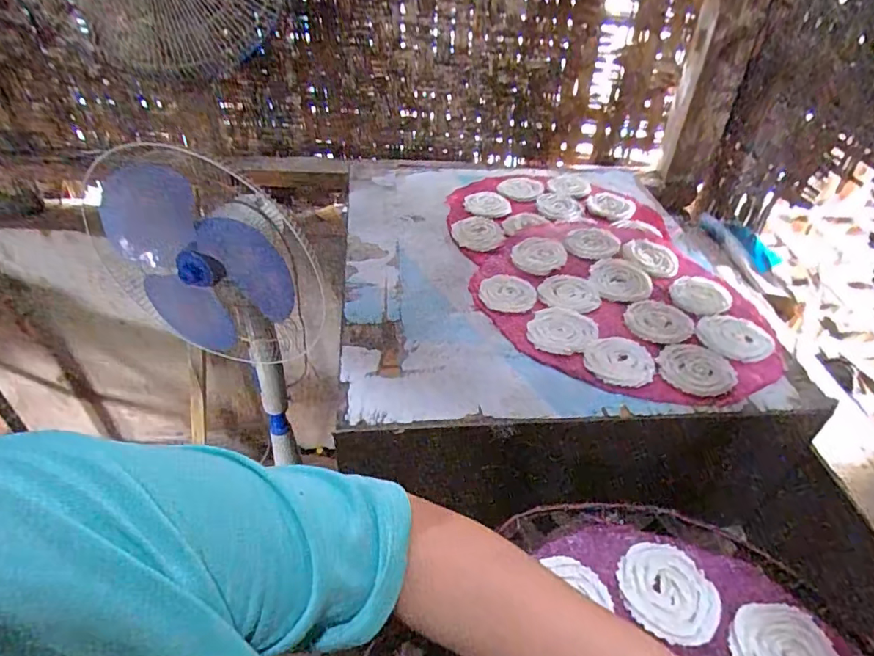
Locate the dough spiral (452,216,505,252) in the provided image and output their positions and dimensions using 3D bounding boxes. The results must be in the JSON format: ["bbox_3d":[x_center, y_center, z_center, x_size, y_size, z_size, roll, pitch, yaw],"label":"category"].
[{"bbox_3d":[0.062,-0.140,0.783,0.076,0.008,0.082,2,41,-2],"label":"dough spiral"}]

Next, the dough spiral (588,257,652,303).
[{"bbox_3d":[0.246,-0.066,0.707,0.079,0.007,0.089,19,43,17],"label":"dough spiral"}]

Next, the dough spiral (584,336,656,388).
[{"bbox_3d":[0.205,0.036,0.592,0.072,0.005,0.079,20,43,18],"label":"dough spiral"}]

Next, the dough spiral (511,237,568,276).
[{"bbox_3d":[0.143,-0.104,0.741,0.074,0.007,0.082,14,42,12],"label":"dough spiral"}]

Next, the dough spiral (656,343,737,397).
[{"bbox_3d":[0.291,0.044,0.588,0.084,0.004,0.074,-14,44,-20],"label":"dough spiral"}]

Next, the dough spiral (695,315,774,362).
[{"bbox_3d":[0.355,0.010,0.630,0.080,0.006,0.080,2,41,-2],"label":"dough spiral"}]

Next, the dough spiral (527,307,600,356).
[{"bbox_3d":[0.147,0.002,0.625,0.072,0.005,0.083,29,47,26],"label":"dough spiral"}]

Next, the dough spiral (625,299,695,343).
[{"bbox_3d":[0.272,-0.008,0.647,0.082,0.005,0.076,2,41,-2],"label":"dough spiral"}]

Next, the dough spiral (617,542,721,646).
[{"bbox_3d":[0.187,0.212,0.429,0.070,0.007,0.078,-9,42,-15],"label":"dough spiral"}]

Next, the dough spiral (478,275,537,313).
[{"bbox_3d":[0.092,-0.047,0.682,0.071,0.004,0.074,2,41,-2],"label":"dough spiral"}]

